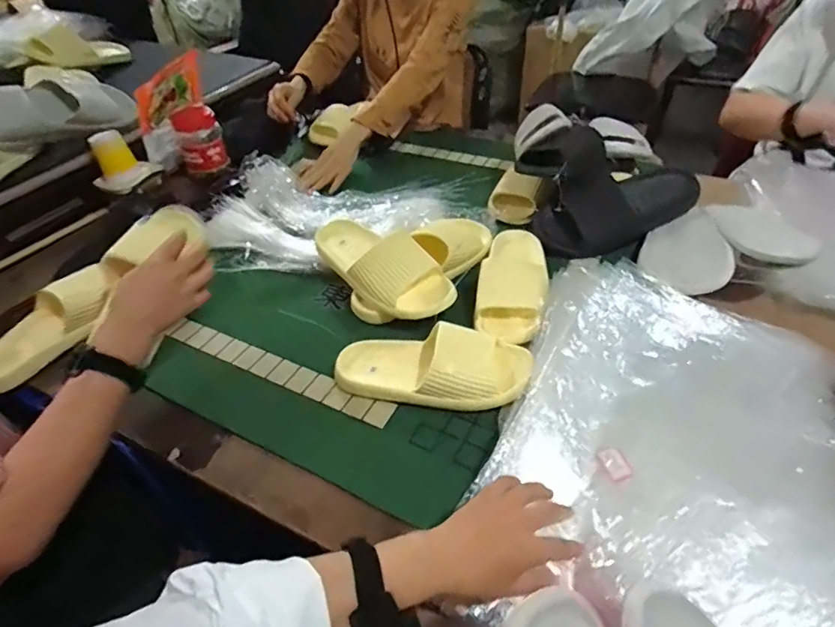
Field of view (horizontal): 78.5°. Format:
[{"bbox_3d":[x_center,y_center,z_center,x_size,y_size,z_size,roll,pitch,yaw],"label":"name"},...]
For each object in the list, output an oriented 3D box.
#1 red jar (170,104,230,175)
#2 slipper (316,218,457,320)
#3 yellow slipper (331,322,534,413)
[{"bbox_3d":[-0.463,-0.371,1.092,0.090,0.111,0.081,-17,45,-15],"label":"red jar"},{"bbox_3d":[-0.061,-0.077,0.766,0.259,0.087,0.105,33,54,32],"label":"slipper"},{"bbox_3d":[0.016,0.065,0.643,0.243,0.070,0.099,8,44,11],"label":"yellow slipper"}]

